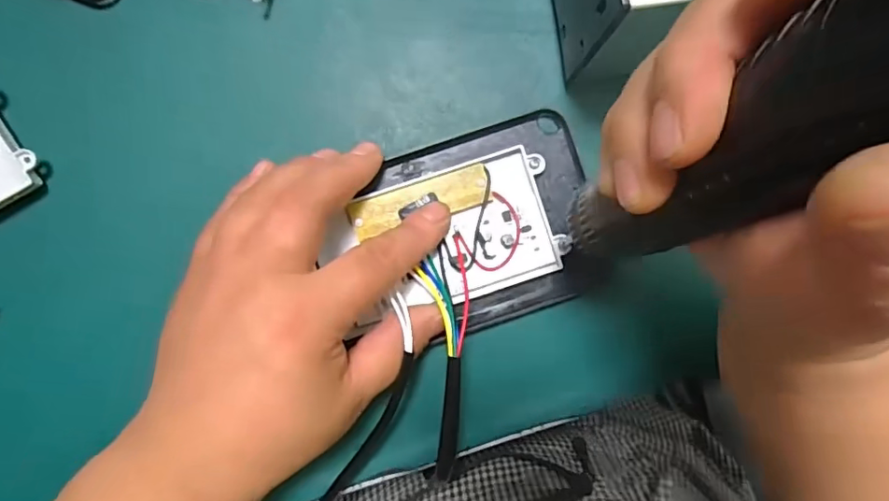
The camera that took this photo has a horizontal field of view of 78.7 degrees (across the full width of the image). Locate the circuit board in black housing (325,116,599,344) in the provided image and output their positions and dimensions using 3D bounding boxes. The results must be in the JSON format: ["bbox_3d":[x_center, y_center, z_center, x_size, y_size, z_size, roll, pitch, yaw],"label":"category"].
[{"bbox_3d":[0.010,-0.008,0.250,0.120,0.013,0.088,-18,89,-3],"label":"circuit board in black housing"}]

